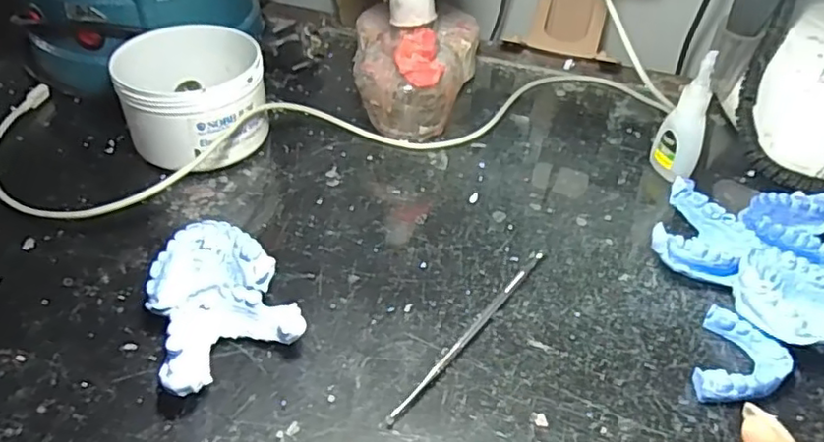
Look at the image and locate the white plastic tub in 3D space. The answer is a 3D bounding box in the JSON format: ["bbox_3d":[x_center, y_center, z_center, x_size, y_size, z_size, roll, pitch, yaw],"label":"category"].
[{"bbox_3d":[-0.143,-0.080,0.423,0.086,0.068,0.089,2,43,-1],"label":"white plastic tub"}]

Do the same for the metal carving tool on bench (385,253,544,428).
[{"bbox_3d":[0.032,0.057,0.332,0.005,0.006,0.137,29,48,25],"label":"metal carving tool on bench"}]

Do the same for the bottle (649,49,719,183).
[{"bbox_3d":[0.178,-0.064,0.413,0.024,0.086,0.023,7,43,4],"label":"bottle"}]

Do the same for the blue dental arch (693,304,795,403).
[{"bbox_3d":[0.164,0.071,0.317,0.039,0.016,0.055,21,45,19],"label":"blue dental arch"}]

